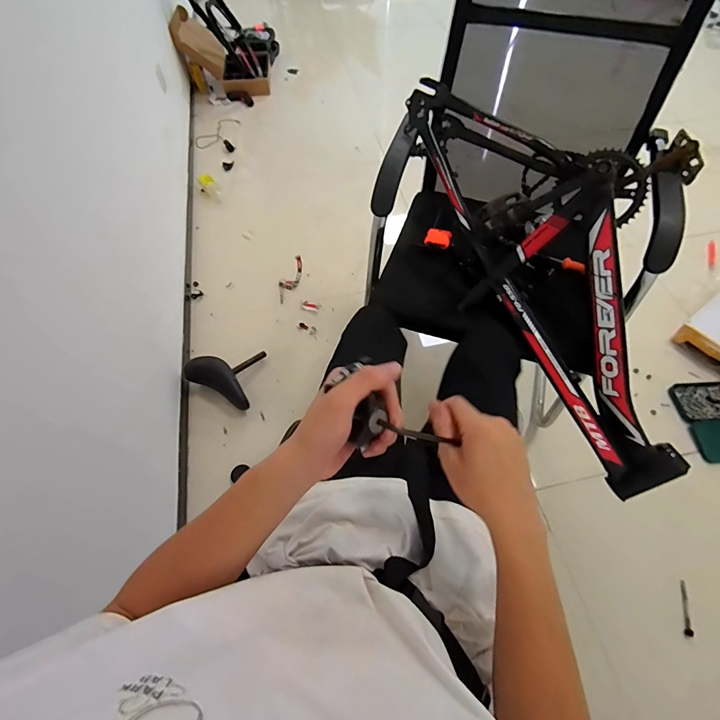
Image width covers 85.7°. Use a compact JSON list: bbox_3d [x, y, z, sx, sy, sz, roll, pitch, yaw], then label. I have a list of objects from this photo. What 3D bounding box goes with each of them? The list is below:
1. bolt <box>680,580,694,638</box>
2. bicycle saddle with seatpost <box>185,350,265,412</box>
[{"bbox_3d":[0.770,0.587,0.917,0.017,0.015,0.114,8,60,6],"label":"bolt"},{"bbox_3d":[-0.410,0.037,1.190,0.179,0.133,0.205,4,58,4],"label":"bicycle saddle with seatpost"}]

